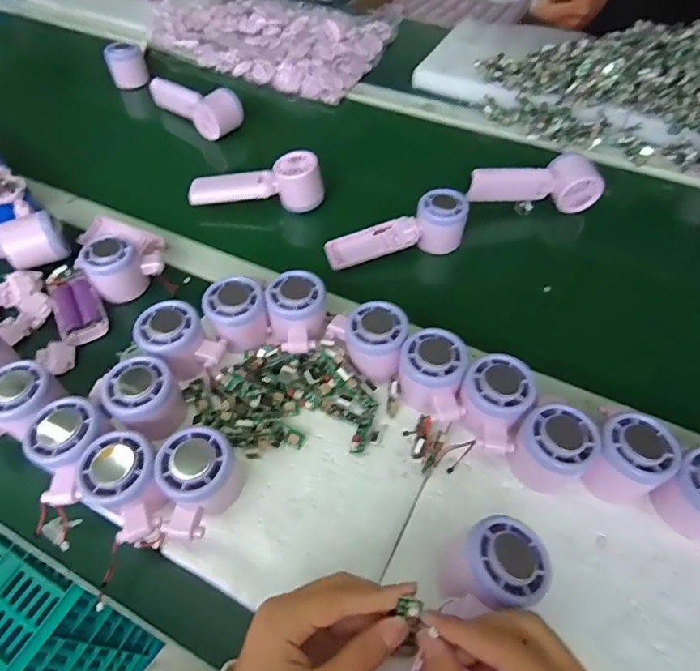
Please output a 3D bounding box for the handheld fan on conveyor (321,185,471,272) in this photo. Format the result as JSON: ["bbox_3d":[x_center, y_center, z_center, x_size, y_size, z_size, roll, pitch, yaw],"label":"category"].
[{"bbox_3d":[0.057,-0.117,0.579,0.168,0.059,0.054,-17,54,6],"label":"handheld fan on conveyor"}]

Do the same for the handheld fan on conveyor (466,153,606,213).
[{"bbox_3d":[0.231,-0.194,0.614,0.166,0.050,0.045,-1,53,-1],"label":"handheld fan on conveyor"}]

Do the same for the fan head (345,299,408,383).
[{"bbox_3d":[0.023,0.004,0.446,0.054,0.044,0.058,12,54,9],"label":"fan head"}]

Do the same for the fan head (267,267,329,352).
[{"bbox_3d":[-0.049,-0.022,0.461,0.054,0.038,0.073,-8,54,-6],"label":"fan head"}]

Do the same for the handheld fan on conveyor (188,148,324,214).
[{"bbox_3d":[-0.119,-0.201,0.623,0.168,0.055,0.049,2,53,1],"label":"handheld fan on conveyor"}]

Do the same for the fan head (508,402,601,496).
[{"bbox_3d":[0.162,0.092,0.391,0.058,0.058,0.054,34,60,23],"label":"fan head"}]

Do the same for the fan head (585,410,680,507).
[{"bbox_3d":[0.216,0.097,0.384,0.067,0.054,0.058,-38,62,-25],"label":"fan head"}]

